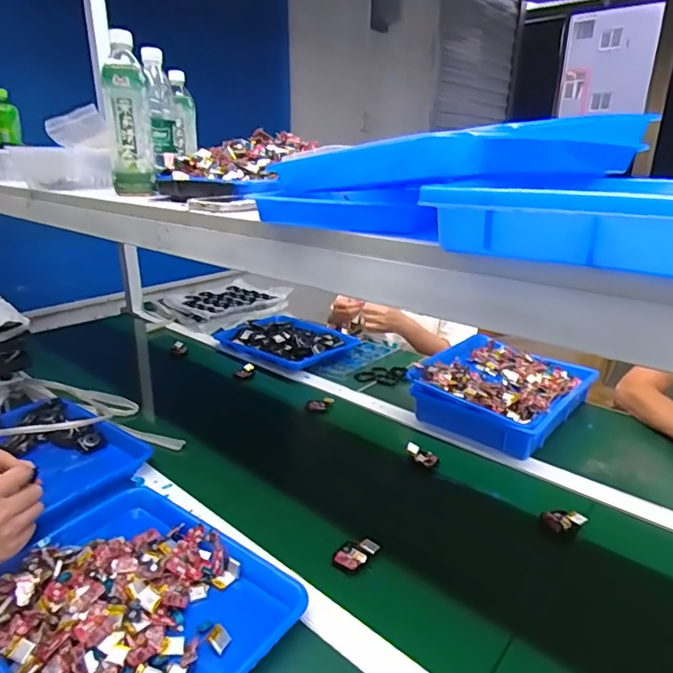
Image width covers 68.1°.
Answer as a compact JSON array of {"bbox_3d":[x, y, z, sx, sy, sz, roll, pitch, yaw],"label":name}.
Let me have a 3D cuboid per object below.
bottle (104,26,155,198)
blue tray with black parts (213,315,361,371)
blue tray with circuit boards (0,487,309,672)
[{"bbox_3d":[-0.305,-0.318,0.723,0.060,0.209,0.060,-7,21,-20],"label":"bottle"},{"bbox_3d":[-0.138,0.005,1.320,0.352,0.049,0.236,16,25,37],"label":"blue tray with black parts"},{"bbox_3d":[-0.234,0.293,0.557,0.346,0.050,0.263,14,24,34],"label":"blue tray with circuit boards"}]

